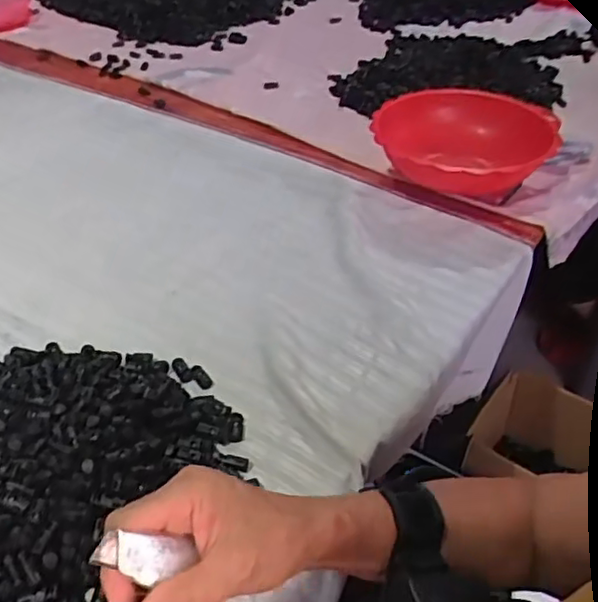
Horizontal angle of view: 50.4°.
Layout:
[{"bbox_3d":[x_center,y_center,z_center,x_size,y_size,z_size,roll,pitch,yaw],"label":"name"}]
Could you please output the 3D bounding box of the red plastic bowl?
[{"bbox_3d":[0.247,-0.220,0.934,0.261,0.082,0.261,0,42,0],"label":"red plastic bowl"}]

